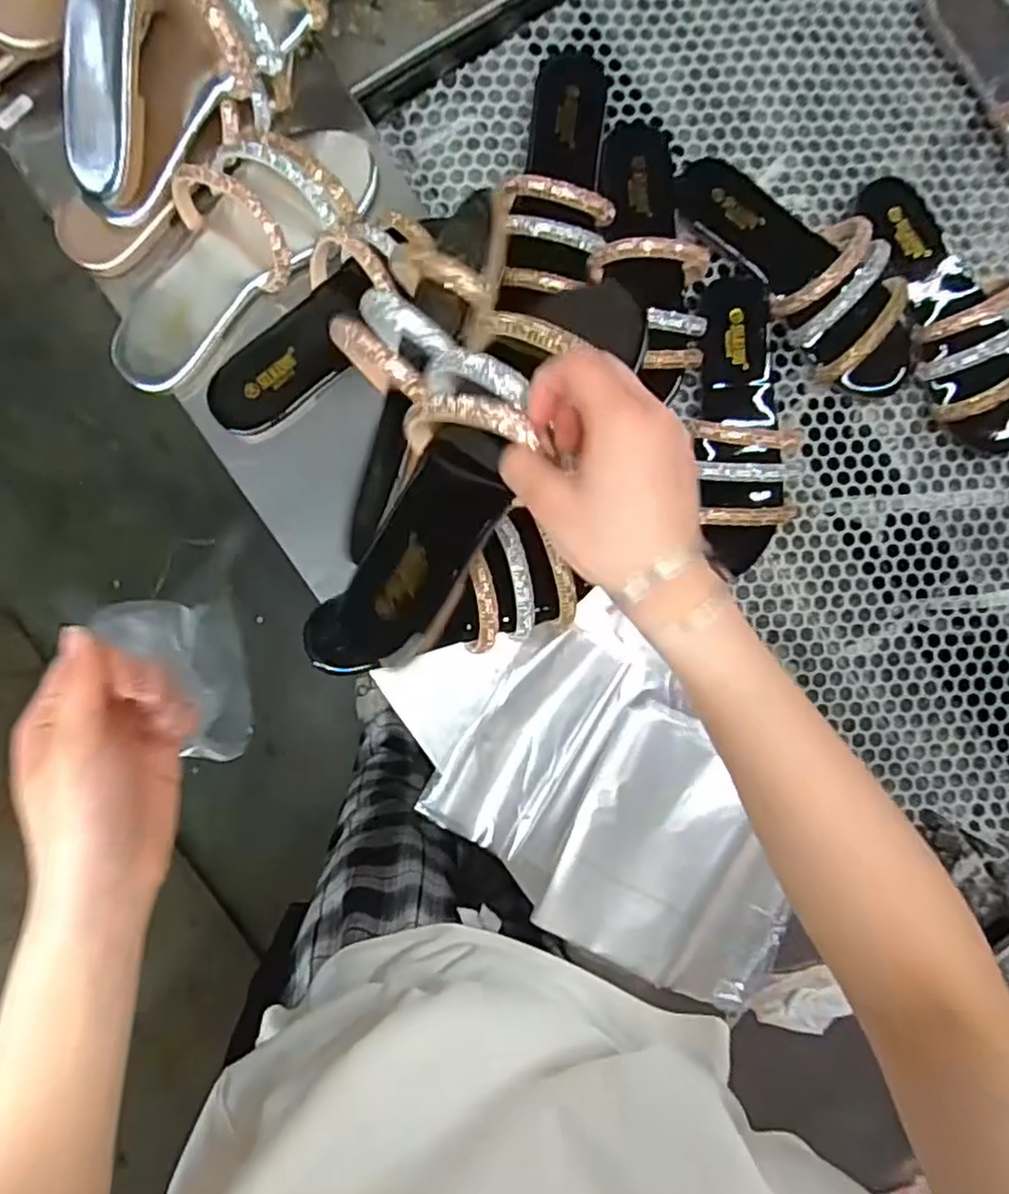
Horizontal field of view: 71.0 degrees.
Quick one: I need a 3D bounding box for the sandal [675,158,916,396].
[{"bbox_3d":[0.253,-0.275,0.574,0.095,0.066,0.250,-42,92,-6],"label":"sandal"}]

